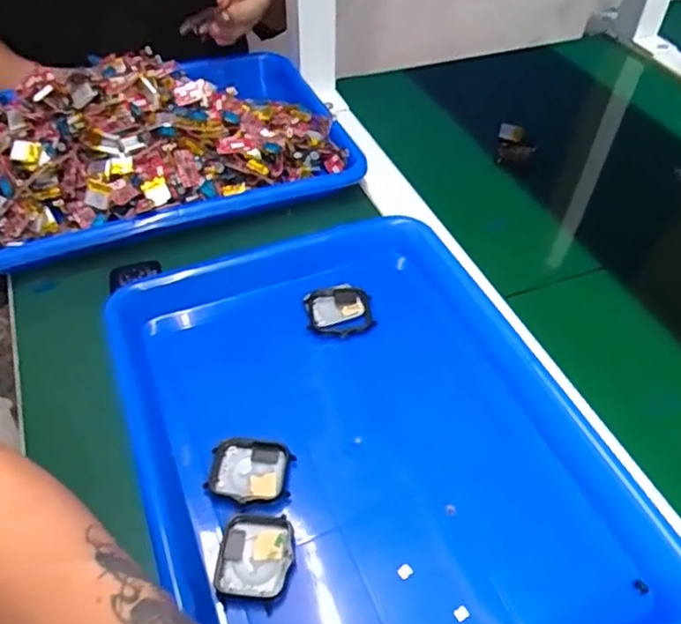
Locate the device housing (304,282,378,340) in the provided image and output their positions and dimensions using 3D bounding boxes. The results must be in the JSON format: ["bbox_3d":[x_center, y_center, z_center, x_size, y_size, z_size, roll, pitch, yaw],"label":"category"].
[{"bbox_3d":[-0.001,-0.001,0.450,0.048,0.013,0.042,-5,49,-5],"label":"device housing"}]

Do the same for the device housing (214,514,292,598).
[{"bbox_3d":[-0.045,0.129,0.326,0.038,0.005,0.041,3,49,2],"label":"device housing"}]

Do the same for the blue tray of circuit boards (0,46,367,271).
[{"bbox_3d":[-0.172,-0.163,0.557,0.338,0.073,0.252,-16,51,-14],"label":"blue tray of circuit boards"}]

